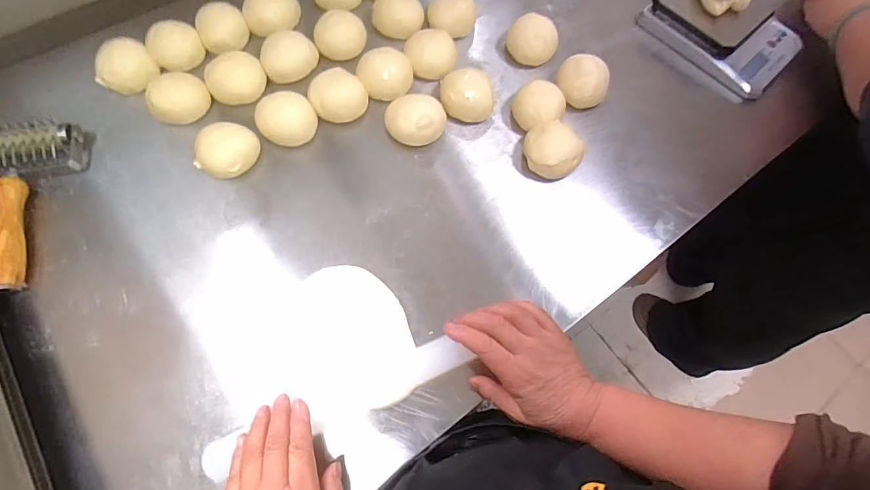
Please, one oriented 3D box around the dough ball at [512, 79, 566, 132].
[{"bbox_3d":[0.125,-0.167,0.538,0.053,0.040,0.058,0,67,0],"label":"dough ball"}]

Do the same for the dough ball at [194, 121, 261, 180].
[{"bbox_3d":[-0.233,-0.106,0.493,0.053,0.034,0.063,31,70,12],"label":"dough ball"}]

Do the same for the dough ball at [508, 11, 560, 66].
[{"bbox_3d":[0.126,-0.263,0.579,0.062,0.040,0.061,0,67,0],"label":"dough ball"}]

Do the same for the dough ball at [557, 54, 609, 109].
[{"bbox_3d":[0.183,-0.201,0.554,0.059,0.043,0.054,0,67,0],"label":"dough ball"}]

